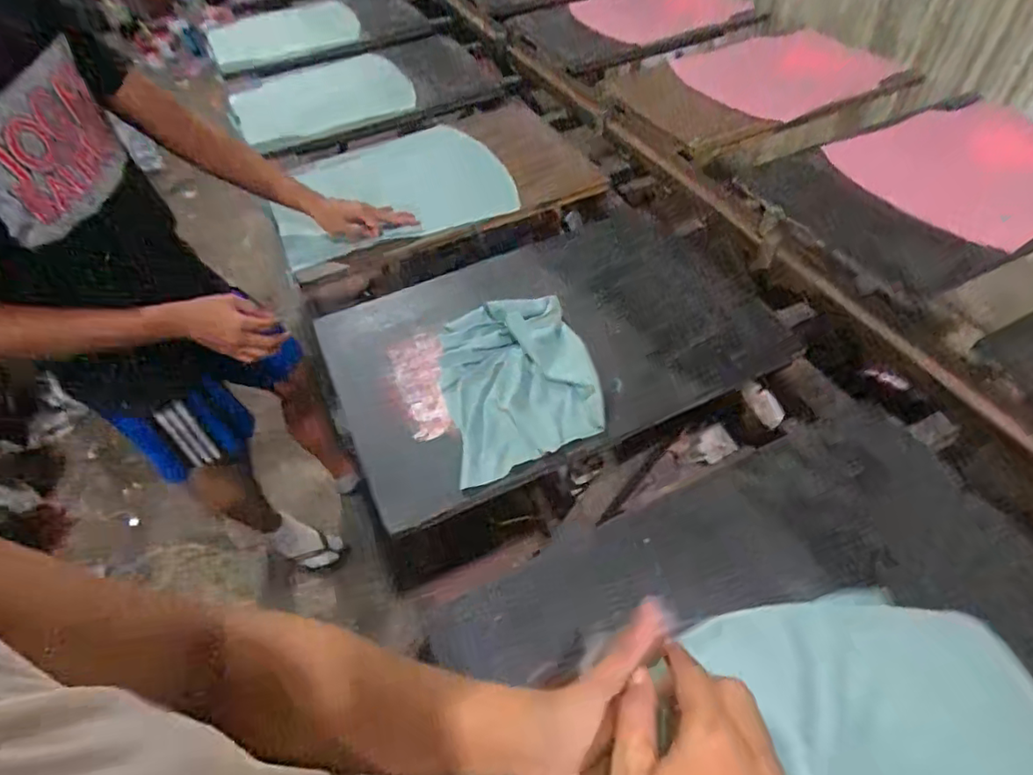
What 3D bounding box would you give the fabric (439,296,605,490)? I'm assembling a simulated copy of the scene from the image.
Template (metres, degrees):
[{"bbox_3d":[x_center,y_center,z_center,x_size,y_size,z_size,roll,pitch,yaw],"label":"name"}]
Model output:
[{"bbox_3d":[0.002,-0.017,0.769,0.197,0.034,0.255,-14,51,-6],"label":"fabric"}]

